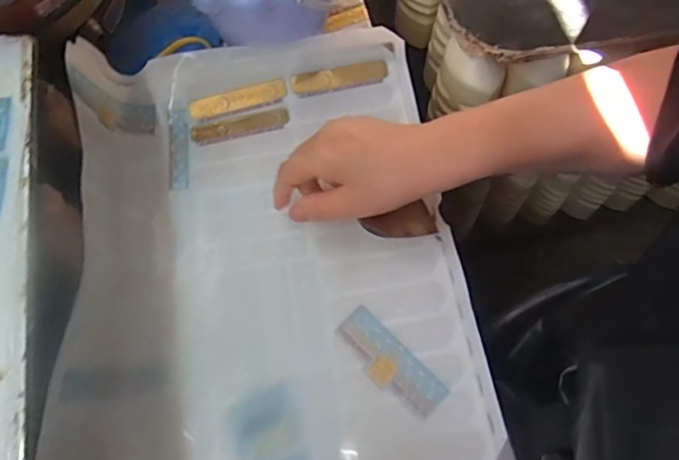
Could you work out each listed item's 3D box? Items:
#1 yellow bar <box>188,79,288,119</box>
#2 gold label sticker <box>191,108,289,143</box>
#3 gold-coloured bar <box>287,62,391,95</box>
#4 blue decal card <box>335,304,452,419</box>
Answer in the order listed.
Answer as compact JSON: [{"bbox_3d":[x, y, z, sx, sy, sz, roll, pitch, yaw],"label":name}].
[{"bbox_3d":[-0.096,-0.124,0.496,0.093,0.010,0.018,-16,67,-7],"label":"yellow bar"},{"bbox_3d":[-0.094,-0.099,0.496,0.092,0.005,0.022,-12,67,-5],"label":"gold label sticker"},{"bbox_3d":[0.001,-0.146,0.500,0.092,0.004,0.020,-10,99,-2],"label":"gold-coloured bar"},{"bbox_3d":[0.039,0.102,0.404,0.094,0.004,0.037,42,73,16],"label":"blue decal card"}]

